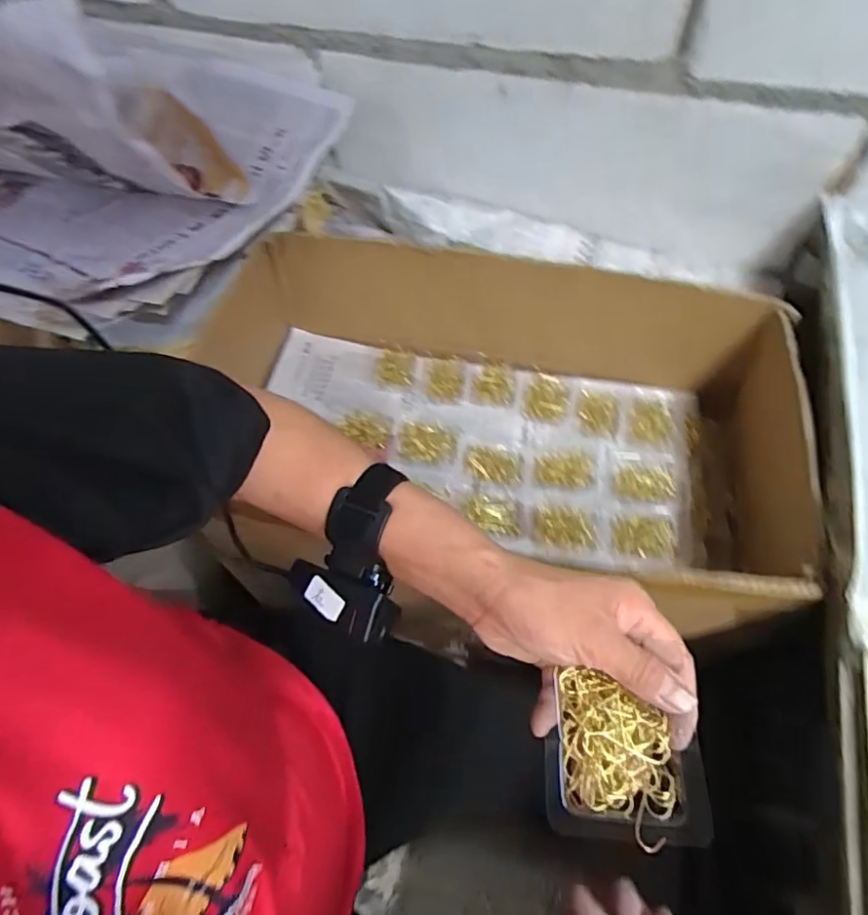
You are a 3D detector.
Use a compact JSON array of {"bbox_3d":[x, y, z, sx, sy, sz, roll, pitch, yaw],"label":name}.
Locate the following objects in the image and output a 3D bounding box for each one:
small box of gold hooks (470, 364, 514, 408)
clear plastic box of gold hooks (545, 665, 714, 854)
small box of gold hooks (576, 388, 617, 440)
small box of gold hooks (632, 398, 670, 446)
[{"bbox_3d":[0.077,-0.097,0.716,0.053,0.010,0.064,8,59,8],"label":"small box of gold hooks"},{"bbox_3d":[0.098,0.154,0.281,0.076,0.013,0.072,7,59,8],"label":"clear plastic box of gold hooks"},{"bbox_3d":[0.204,-0.054,0.693,0.050,0.008,0.068,9,60,9],"label":"small box of gold hooks"},{"bbox_3d":[0.266,-0.045,0.677,0.043,0.009,0.059,14,60,12],"label":"small box of gold hooks"}]

